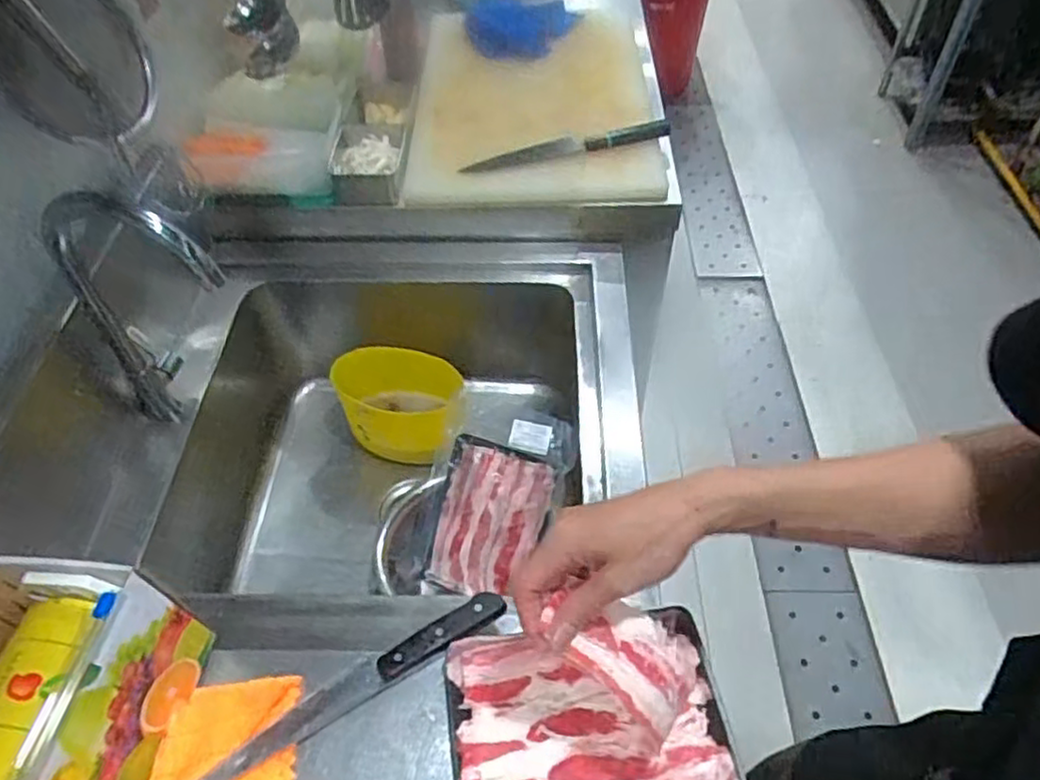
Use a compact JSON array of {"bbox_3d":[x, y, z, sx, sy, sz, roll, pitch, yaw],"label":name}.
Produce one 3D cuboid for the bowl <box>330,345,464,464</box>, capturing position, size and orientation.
[{"bbox_3d":[-0.187,0.027,1.104,0.192,0.161,0.129,7,52,9],"label":"bowl"}]

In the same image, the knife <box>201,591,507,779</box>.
[{"bbox_3d":[-0.149,0.260,0.609,0.299,0.019,0.034,-27,54,-17],"label":"knife"}]

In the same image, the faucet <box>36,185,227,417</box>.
[{"bbox_3d":[-0.395,-0.065,0.756,0.214,0.322,0.093,26,57,22],"label":"faucet"}]

